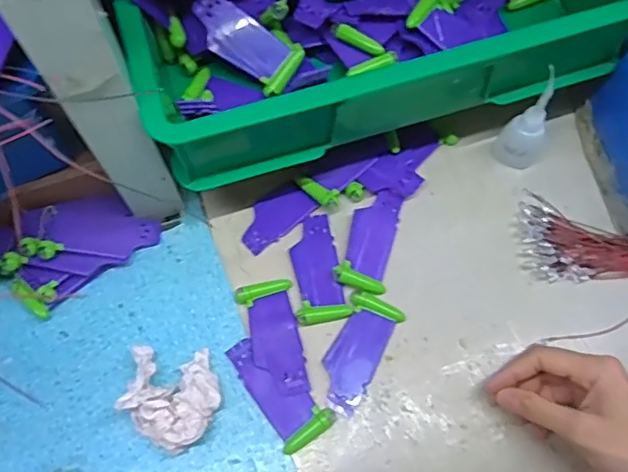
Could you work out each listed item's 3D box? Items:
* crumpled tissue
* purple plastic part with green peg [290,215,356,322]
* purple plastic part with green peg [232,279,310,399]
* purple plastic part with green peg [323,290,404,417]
[{"bbox_3d":[-0.103,0.110,0.423,0.067,0.038,0.082,-36,71,-14],"label":"crumpled tissue"},{"bbox_3d":[0.001,0.025,0.475,0.042,0.014,0.090,-11,66,-6],"label":"purple plastic part with green peg"},{"bbox_3d":[-0.030,0.077,0.450,0.039,0.012,0.089,-14,66,-7],"label":"purple plastic part with green peg"},{"bbox_3d":[0.033,0.087,0.448,0.041,0.006,0.088,28,68,11],"label":"purple plastic part with green peg"}]

